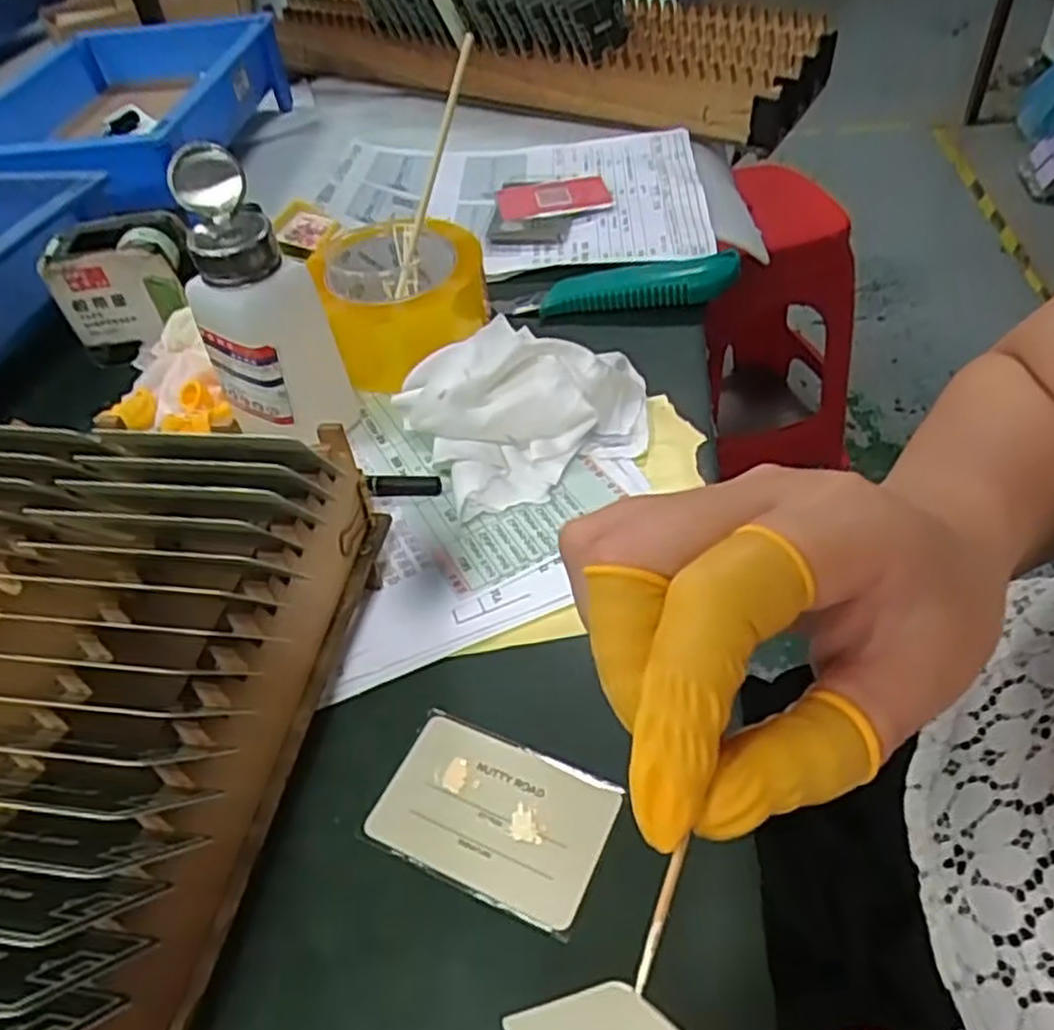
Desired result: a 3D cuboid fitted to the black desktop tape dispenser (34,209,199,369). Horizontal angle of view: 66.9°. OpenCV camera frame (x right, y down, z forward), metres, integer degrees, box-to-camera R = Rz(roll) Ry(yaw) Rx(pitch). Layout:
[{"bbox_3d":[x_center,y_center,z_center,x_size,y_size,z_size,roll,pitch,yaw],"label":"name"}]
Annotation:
[{"bbox_3d":[-0.252,-0.147,0.514,0.080,0.072,0.055,-5,46,2],"label":"black desktop tape dispenser"}]

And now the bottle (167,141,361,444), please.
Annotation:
[{"bbox_3d":[-0.134,-0.102,0.406,0.065,0.139,0.060,-22,47,-14],"label":"bottle"}]

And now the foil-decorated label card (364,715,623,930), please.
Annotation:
[{"bbox_3d":[-0.013,0.112,0.298,0.084,0.004,0.052,17,54,23],"label":"foil-decorated label card"}]

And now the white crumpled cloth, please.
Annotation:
[{"bbox_3d":[0.005,-0.062,0.418,0.137,0.065,0.083,-16,46,-8],"label":"white crumpled cloth"}]

